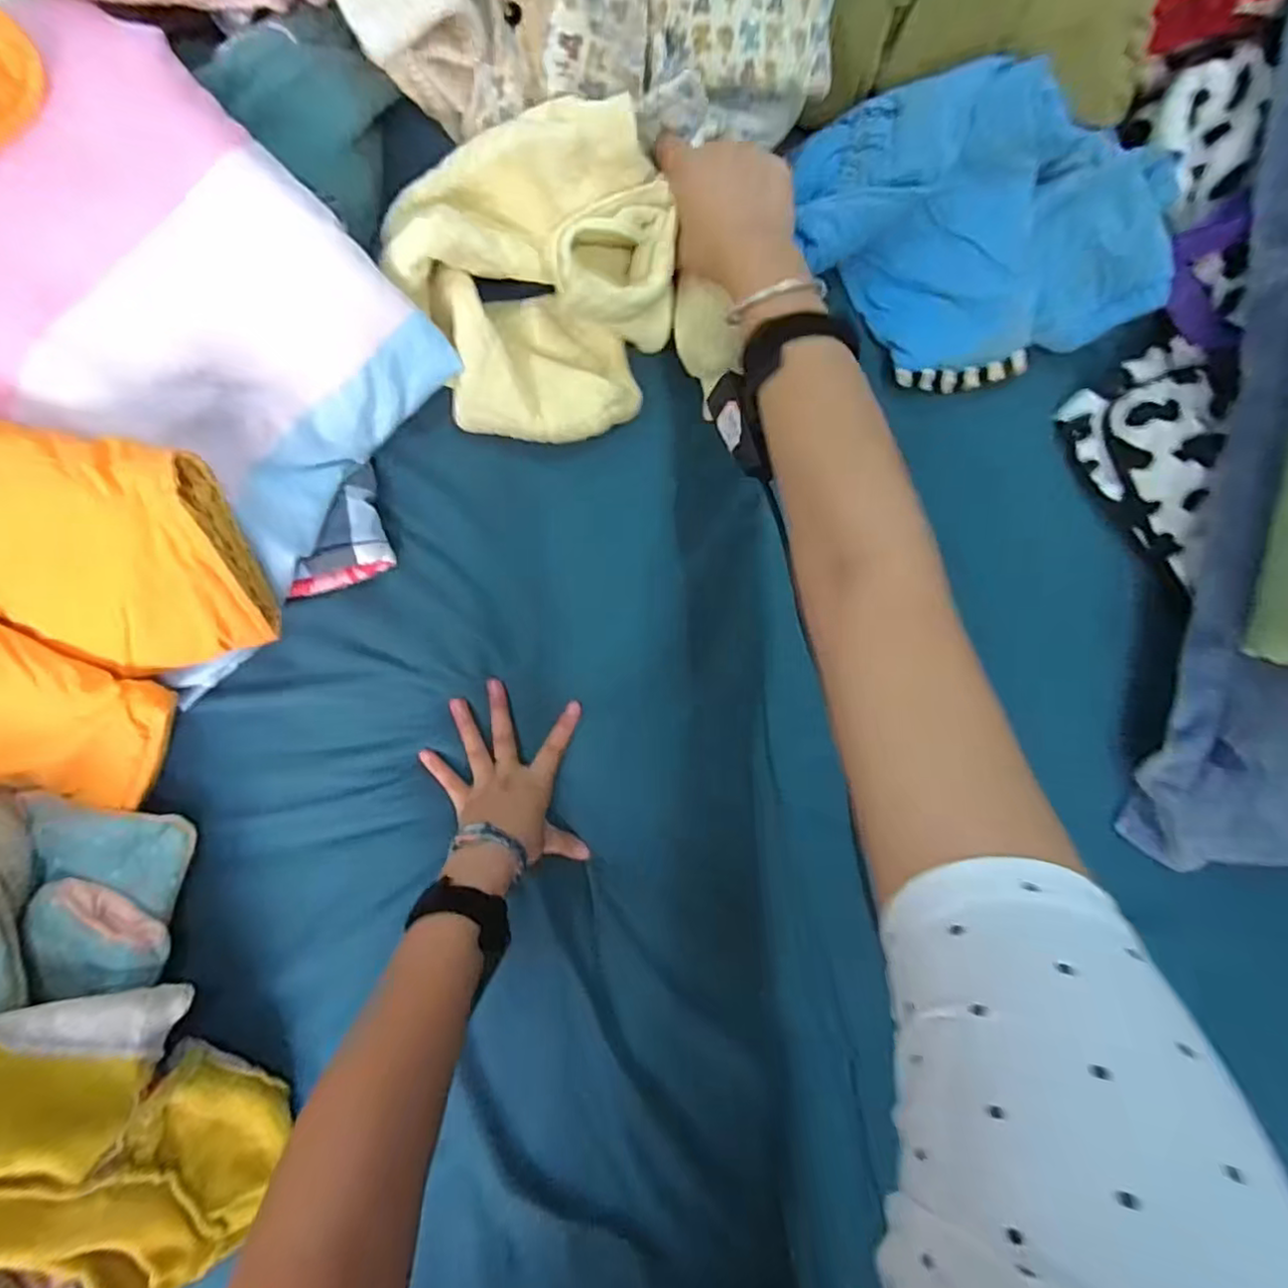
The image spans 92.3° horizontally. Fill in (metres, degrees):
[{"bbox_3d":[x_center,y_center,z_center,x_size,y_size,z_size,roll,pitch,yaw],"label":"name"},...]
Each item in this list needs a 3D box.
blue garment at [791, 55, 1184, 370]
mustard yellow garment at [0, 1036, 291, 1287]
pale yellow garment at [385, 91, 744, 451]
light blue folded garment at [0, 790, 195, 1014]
[{"bbox_3d":[0.247,-0.304,0.453,0.265,0.069,0.188,-4,112,6],"label":"blue garment"},{"bbox_3d":[-0.339,0.297,0.351,0.135,0.088,0.232,-37,130,-6],"label":"mustard yellow garment"},{"bbox_3d":[-0.060,-0.255,0.431,0.202,0.100,0.186,-16,91,-6],"label":"pale yellow garment"},{"bbox_3d":[-0.373,0.161,0.375,0.112,0.130,0.120,-1,89,-6],"label":"light blue folded garment"}]

